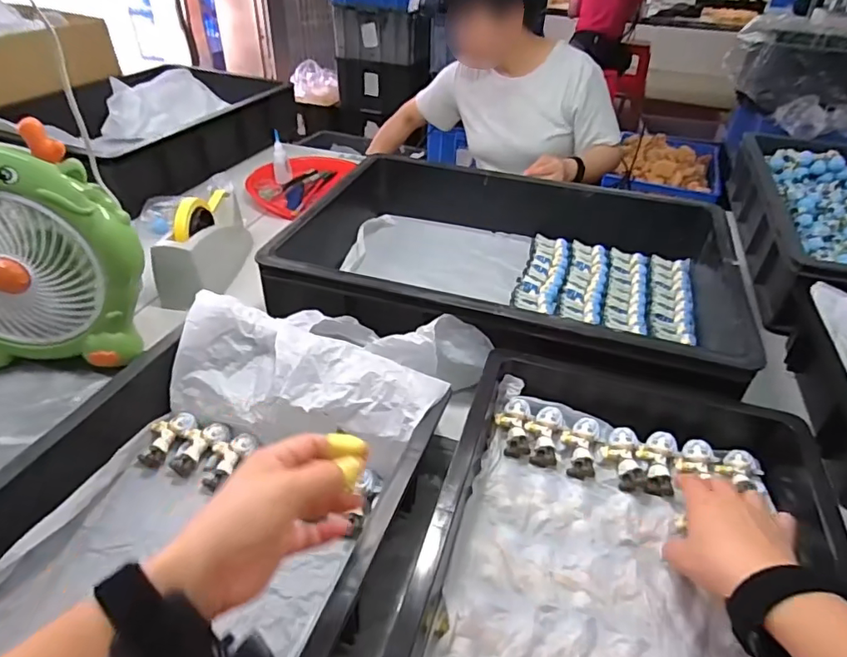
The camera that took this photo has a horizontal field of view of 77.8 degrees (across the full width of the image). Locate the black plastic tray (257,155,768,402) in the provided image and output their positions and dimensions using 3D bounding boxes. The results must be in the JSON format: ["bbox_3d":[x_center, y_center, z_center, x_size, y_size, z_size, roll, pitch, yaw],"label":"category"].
[{"bbox_3d":[0.121,-0.090,0.757,0.566,0.119,0.406,13,39,13],"label":"black plastic tray"}]

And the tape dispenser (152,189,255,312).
[{"bbox_3d":[-0.334,-0.137,0.804,0.076,0.122,0.204,4,38,1],"label":"tape dispenser"}]

